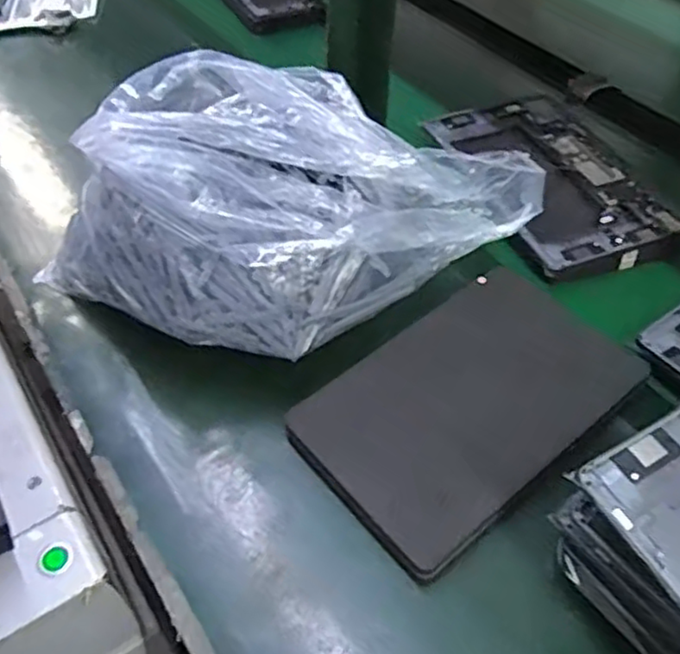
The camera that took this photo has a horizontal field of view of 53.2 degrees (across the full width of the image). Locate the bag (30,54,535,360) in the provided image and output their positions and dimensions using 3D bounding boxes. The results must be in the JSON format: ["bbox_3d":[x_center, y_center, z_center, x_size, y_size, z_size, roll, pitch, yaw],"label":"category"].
[{"bbox_3d":[-0.058,-0.111,0.549,0.329,0.170,0.272,-30,56,-24],"label":"bag"}]

